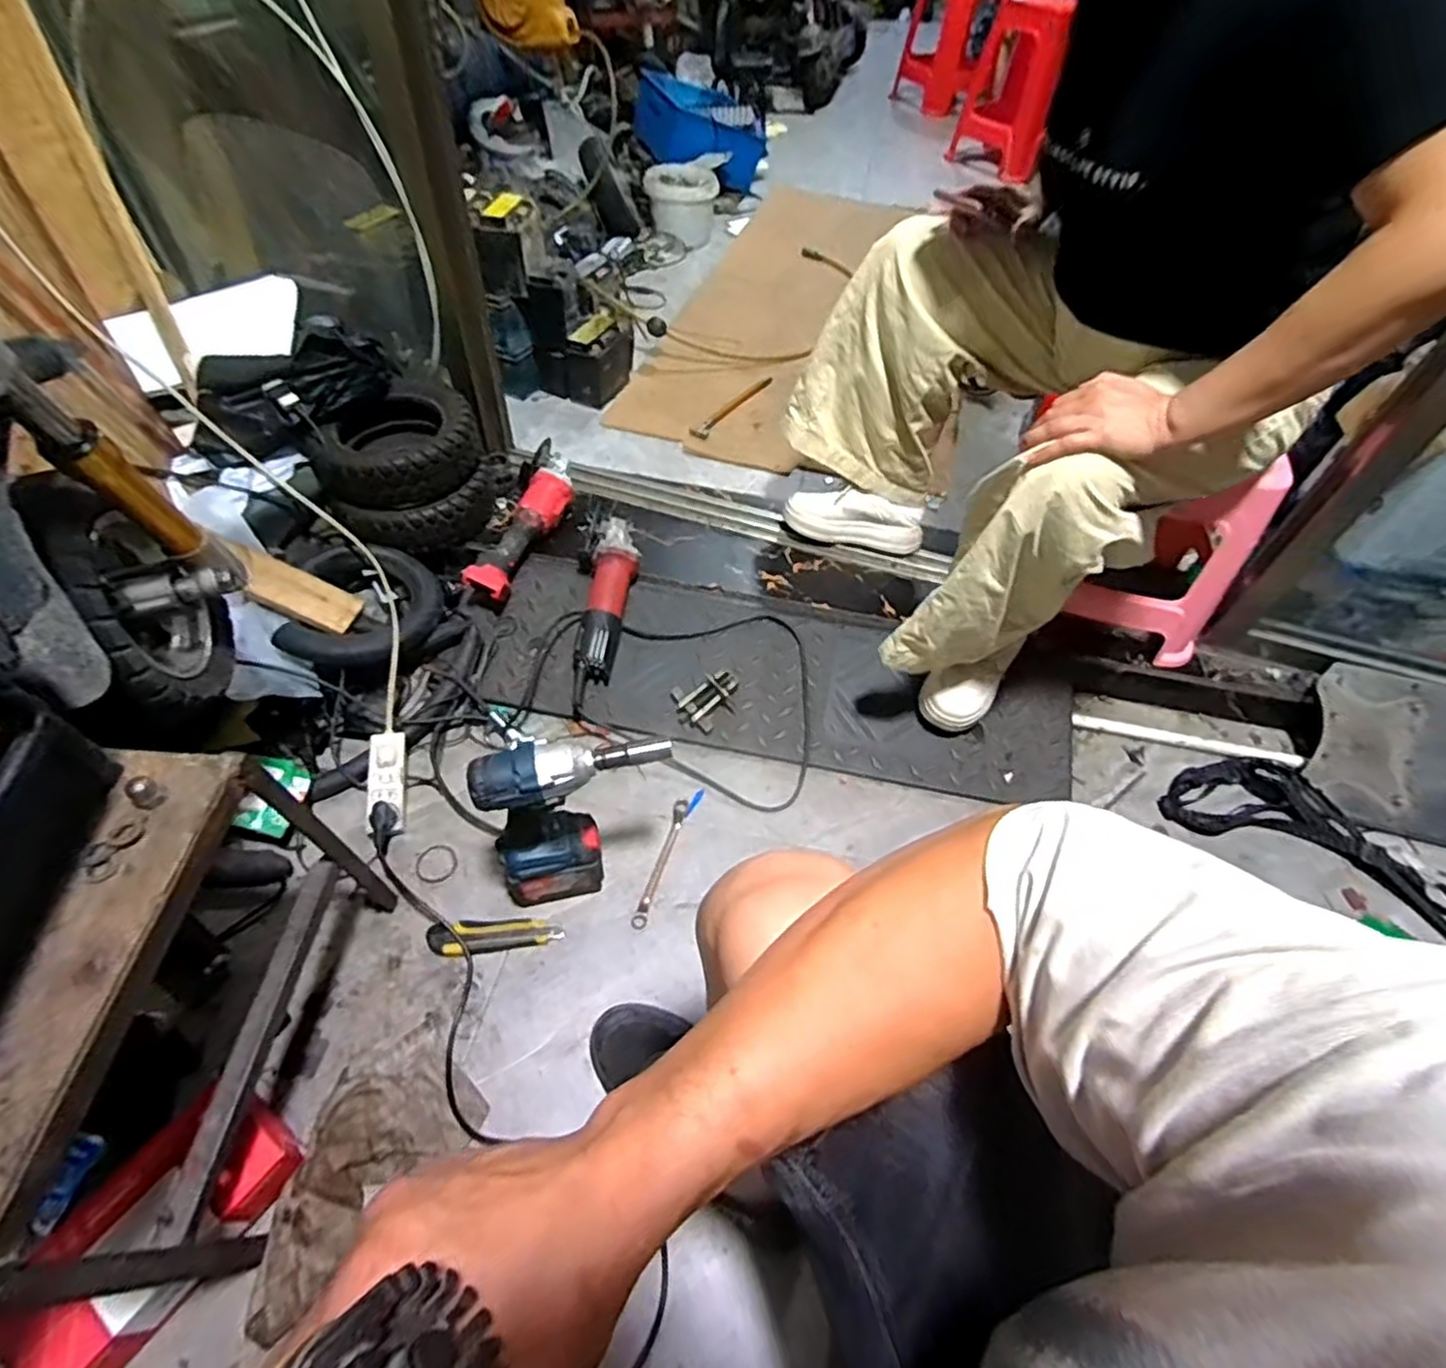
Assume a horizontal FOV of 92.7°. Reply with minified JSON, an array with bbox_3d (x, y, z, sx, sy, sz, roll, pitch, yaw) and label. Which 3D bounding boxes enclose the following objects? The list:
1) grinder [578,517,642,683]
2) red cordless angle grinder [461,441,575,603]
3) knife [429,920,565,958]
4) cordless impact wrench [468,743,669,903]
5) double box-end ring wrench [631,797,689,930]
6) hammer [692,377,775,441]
[{"bbox_3d":[-0.189,-0.138,1.098,0.089,0.072,0.274,5,72,-1],"label":"grinder"},{"bbox_3d":[-0.342,-0.276,1.171,0.115,0.094,0.332,20,53,11],"label":"red cordless angle grinder"},{"bbox_3d":[-0.284,0.315,0.859,0.164,0.014,0.041,-1,52,-6],"label":"knife"},{"bbox_3d":[-0.166,0.161,0.810,0.203,0.270,0.071,-11,53,-13],"label":"cordless impact wrench"},{"bbox_3d":[-0.084,0.241,0.940,0.020,0.015,0.191,15,52,7],"label":"double box-end ring wrench"},{"bbox_3d":[0.022,-0.598,1.473,0.044,0.026,0.260,31,55,19],"label":"hammer"}]

